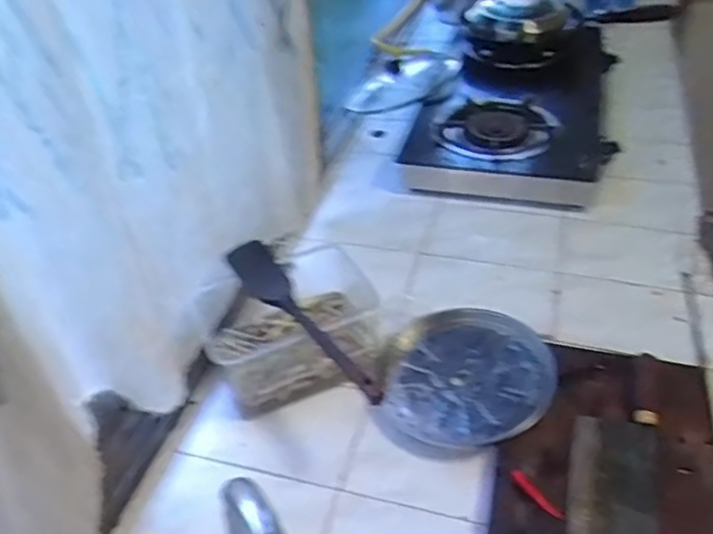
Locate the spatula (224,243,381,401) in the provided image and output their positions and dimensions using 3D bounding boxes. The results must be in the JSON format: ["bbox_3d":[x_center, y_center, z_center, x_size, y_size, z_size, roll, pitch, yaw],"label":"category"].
[{"bbox_3d":[-0.074,0.061,0.777,0.052,0.021,0.302,-23,45,-20],"label":"spatula"}]

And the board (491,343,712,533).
[{"bbox_3d":[0.288,0.224,0.739,0.238,0.037,0.334,8,43,14],"label":"board"}]

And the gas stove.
[{"bbox_3d":[0.335,-0.329,1.307,0.331,0.081,0.601,12,44,17],"label":"gas stove"}]

